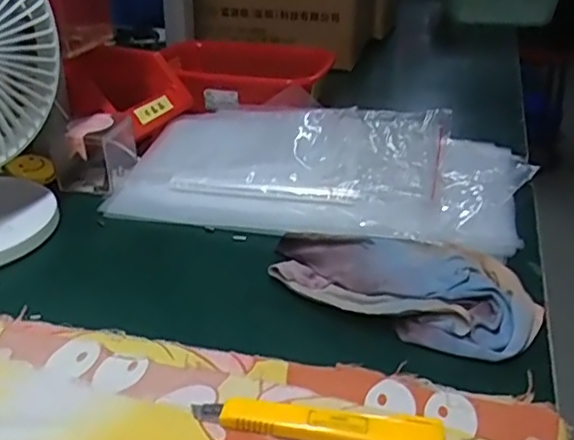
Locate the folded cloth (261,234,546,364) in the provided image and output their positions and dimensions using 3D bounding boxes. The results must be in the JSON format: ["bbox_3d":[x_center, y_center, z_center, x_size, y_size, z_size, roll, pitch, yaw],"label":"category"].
[{"bbox_3d":[0.076,0.042,0.424,0.178,0.023,0.093,15,33,22],"label":"folded cloth"}]

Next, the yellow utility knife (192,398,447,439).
[{"bbox_3d":[0.016,0.104,0.319,0.127,0.012,0.020,6,31,9],"label":"yellow utility knife"}]

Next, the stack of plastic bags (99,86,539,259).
[{"bbox_3d":[0.035,-0.053,0.569,0.346,0.042,0.226,11,32,16],"label":"stack of plastic bags"}]

